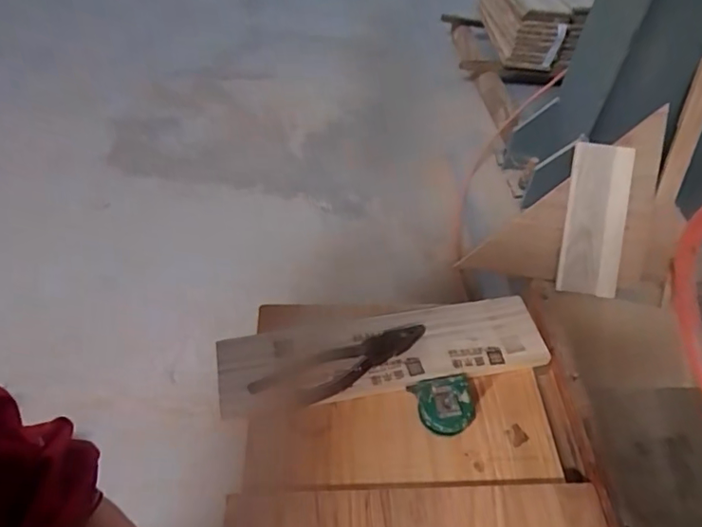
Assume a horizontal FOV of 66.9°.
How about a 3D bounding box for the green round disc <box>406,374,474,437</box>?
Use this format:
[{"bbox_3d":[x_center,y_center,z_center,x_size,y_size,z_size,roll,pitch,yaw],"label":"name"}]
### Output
[{"bbox_3d":[0.097,0.148,0.556,0.059,0.025,0.057,-4,49,-8],"label":"green round disc"}]

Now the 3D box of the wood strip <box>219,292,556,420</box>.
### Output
[{"bbox_3d":[0.036,0.098,0.598,0.360,0.021,0.093,-7,49,-10],"label":"wood strip"}]

